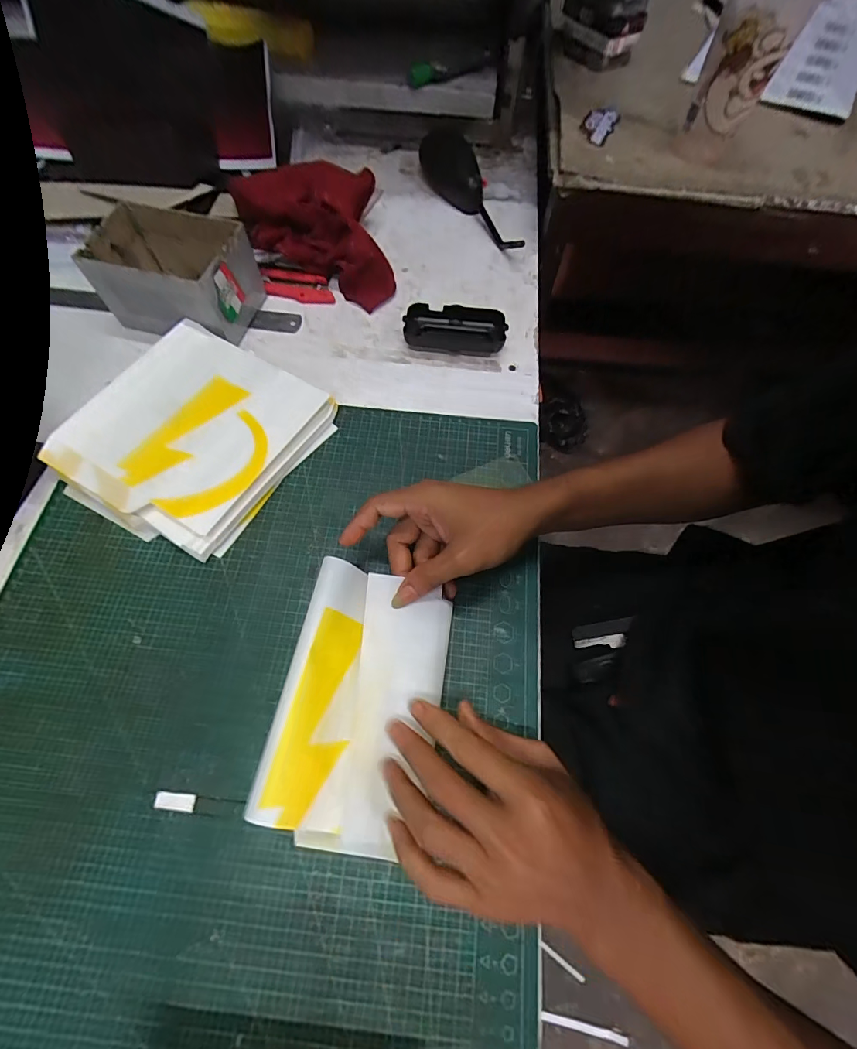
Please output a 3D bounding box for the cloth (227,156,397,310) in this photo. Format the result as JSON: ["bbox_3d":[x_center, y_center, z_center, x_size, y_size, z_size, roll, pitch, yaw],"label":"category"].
[{"bbox_3d":[-0.142,-0.355,0.521,0.176,0.070,0.192,-10,66,-7],"label":"cloth"}]

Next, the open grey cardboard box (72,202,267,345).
[{"bbox_3d":[-0.282,-0.274,0.474,0.161,0.082,0.111,13,65,4],"label":"open grey cardboard box"}]

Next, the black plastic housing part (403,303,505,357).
[{"bbox_3d":[0.029,-0.217,0.483,0.108,0.030,0.050,6,65,1],"label":"black plastic housing part"}]

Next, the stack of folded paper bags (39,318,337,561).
[{"bbox_3d":[-0.225,-0.087,0.414,0.194,0.033,0.203,31,68,12],"label":"stack of folded paper bags"}]

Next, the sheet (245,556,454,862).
[{"bbox_3d":[-0.050,0.119,0.304,0.109,0.030,0.179,12,65,4],"label":"sheet"}]

